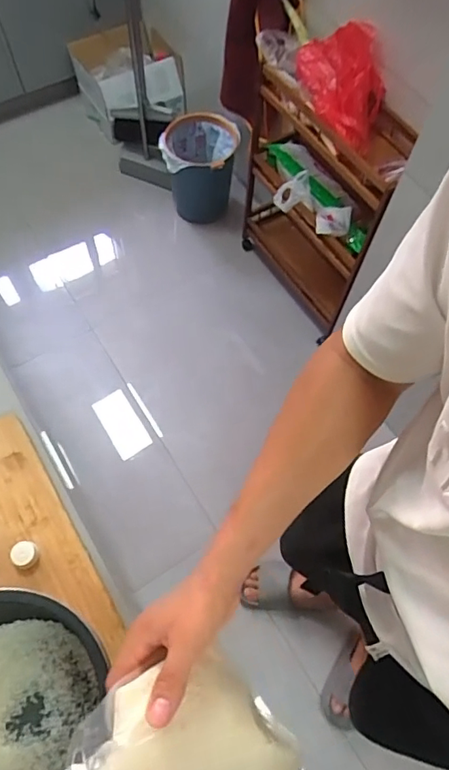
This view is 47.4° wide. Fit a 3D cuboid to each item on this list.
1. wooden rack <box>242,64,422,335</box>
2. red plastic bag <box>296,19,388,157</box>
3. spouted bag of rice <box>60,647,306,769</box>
[{"bbox_3d":[0.264,-0.556,1.551,0.218,0.647,0.630,-28,69,-14],"label":"wooden rack"},{"bbox_3d":[0.273,-0.723,1.203,0.221,0.141,0.274,15,65,5],"label":"red plastic bag"},{"bbox_3d":[-0.032,0.290,0.404,0.235,0.048,0.107,20,59,-36],"label":"spouted bag of rice"}]

